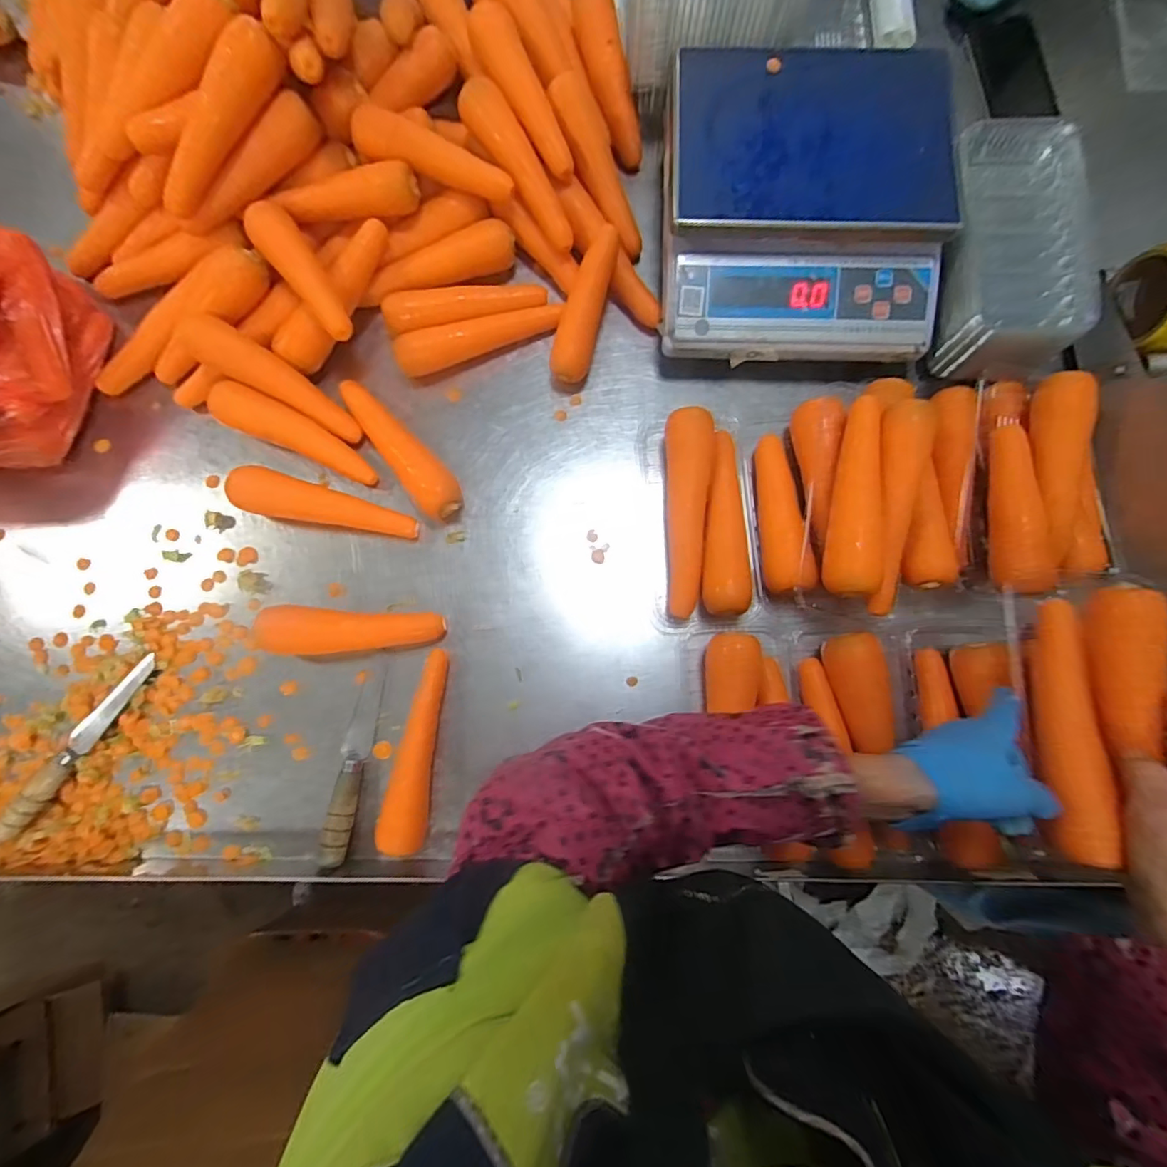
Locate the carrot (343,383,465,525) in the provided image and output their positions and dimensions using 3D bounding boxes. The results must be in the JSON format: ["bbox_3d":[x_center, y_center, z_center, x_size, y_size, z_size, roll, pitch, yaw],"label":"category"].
[{"bbox_3d":[-0.194,-0.148,0.563,0.047,0.039,0.190,-37,81,-5],"label":"carrot"}]

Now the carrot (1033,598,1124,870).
[{"bbox_3d":[0.366,0.107,0.392,0.033,0.035,0.189,3,76,2],"label":"carrot"}]

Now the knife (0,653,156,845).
[{"bbox_3d":[-0.511,0.170,0.514,0.030,0.019,0.230,36,82,7],"label":"knife"}]

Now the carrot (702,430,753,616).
[{"bbox_3d":[0.145,-0.063,0.536,0.045,0.042,0.189,2,80,1],"label":"carrot"}]

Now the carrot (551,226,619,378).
[{"bbox_3d":[0.003,-0.309,0.574,0.041,0.035,0.168,17,93,4],"label":"carrot"}]

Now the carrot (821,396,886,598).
[{"bbox_3d":[0.261,-0.079,0.495,0.049,0.041,0.187,10,80,3],"label":"carrot"}]

